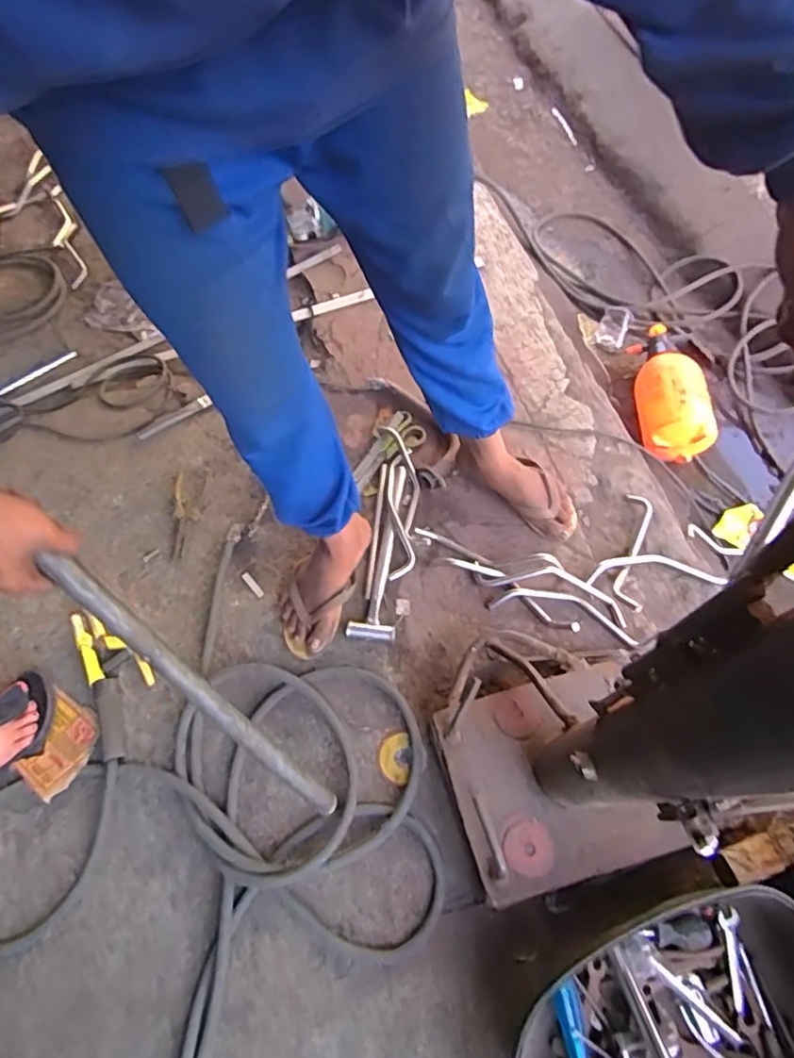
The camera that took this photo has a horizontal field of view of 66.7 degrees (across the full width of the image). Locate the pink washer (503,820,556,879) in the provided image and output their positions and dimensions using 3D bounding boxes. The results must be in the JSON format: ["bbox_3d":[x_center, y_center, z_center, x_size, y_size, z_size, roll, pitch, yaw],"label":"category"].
[{"bbox_3d":[0.167,0.406,0.764,0.062,0.007,0.060,-1,62,2],"label":"pink washer"}]

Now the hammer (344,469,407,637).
[{"bbox_3d":[-0.031,0.033,1.036,0.073,0.026,0.329,2,61,4],"label":"hammer"}]

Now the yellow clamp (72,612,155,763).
[{"bbox_3d":[-0.436,0.226,0.936,0.093,0.029,0.239,-23,62,-10],"label":"yellow clamp"}]

